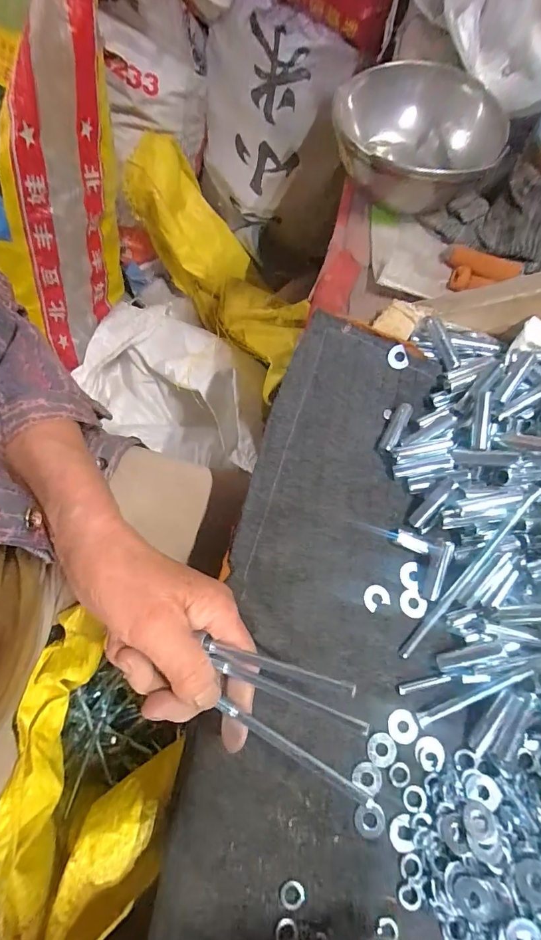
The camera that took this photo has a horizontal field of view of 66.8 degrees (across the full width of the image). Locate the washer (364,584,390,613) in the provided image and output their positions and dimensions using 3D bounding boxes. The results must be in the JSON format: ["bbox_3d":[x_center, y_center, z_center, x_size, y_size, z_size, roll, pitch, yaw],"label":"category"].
[{"bbox_3d":[0.074,0.089,0.286,0.019,0.004,0.016,-24,76,-11],"label":"washer"}]

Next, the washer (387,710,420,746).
[{"bbox_3d":[0.086,0.166,0.264,0.019,0.004,0.020,1,73,-4],"label":"washer"}]

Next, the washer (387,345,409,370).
[{"bbox_3d":[0.102,-0.090,0.331,0.015,0.004,0.019,-19,110,10],"label":"washer"}]

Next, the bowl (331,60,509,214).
[{"bbox_3d":[0.126,-0.300,0.373,0.139,0.050,0.139,1,73,-4],"label":"bowl"}]

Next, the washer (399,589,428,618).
[{"bbox_3d":[0.100,0.094,0.287,0.017,0.004,0.019,-41,80,-14],"label":"washer"}]

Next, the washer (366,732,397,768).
[{"bbox_3d":[0.071,0.178,0.261,0.019,0.004,0.018,1,73,-4],"label":"washer"}]

